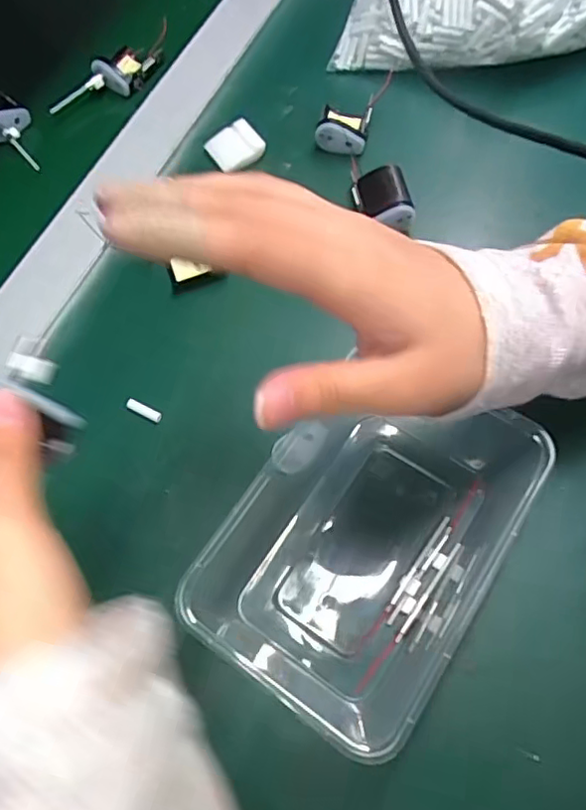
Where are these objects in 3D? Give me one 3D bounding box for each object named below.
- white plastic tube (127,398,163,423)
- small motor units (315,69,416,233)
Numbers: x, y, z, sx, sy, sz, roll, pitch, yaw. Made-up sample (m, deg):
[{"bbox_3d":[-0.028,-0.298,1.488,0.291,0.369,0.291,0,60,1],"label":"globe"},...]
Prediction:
[{"bbox_3d":[-0.090,0.002,0.352,0.024,0.004,0.007,25,70,13],"label":"white plastic tube"},{"bbox_3d":[0.048,-0.174,0.411,0.053,0.033,0.124,-6,66,0],"label":"small motor units"}]

